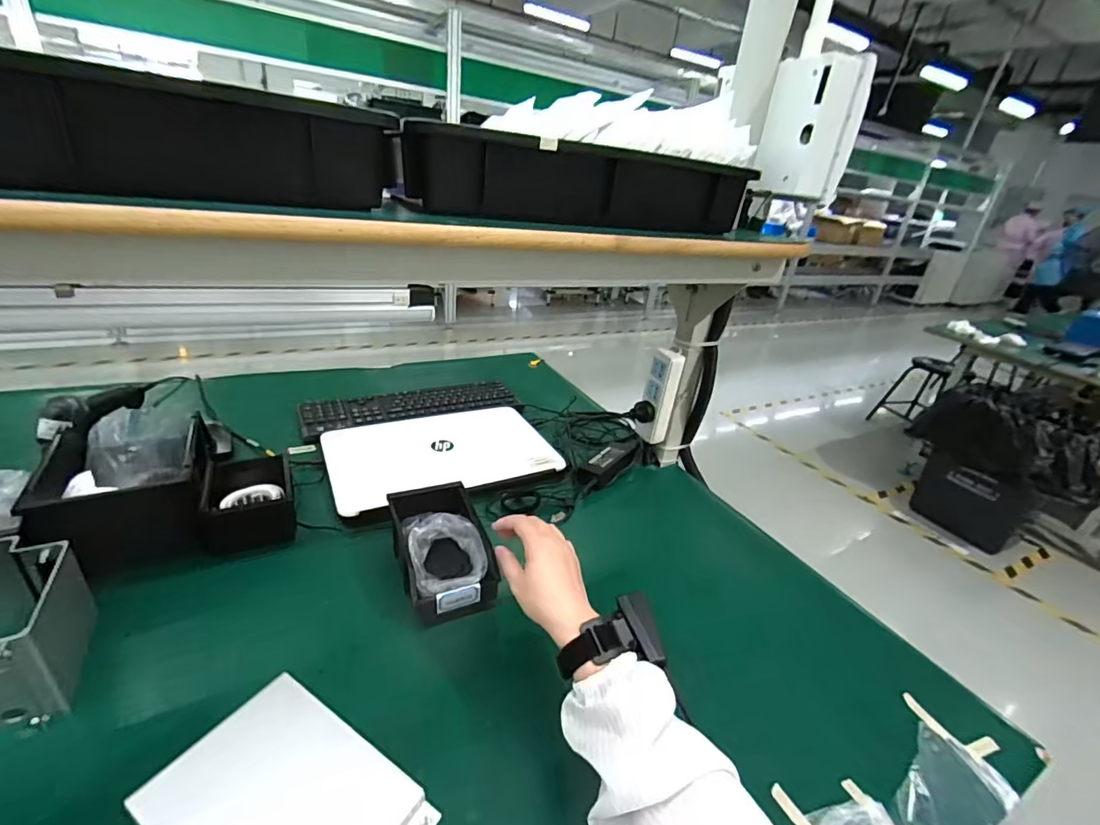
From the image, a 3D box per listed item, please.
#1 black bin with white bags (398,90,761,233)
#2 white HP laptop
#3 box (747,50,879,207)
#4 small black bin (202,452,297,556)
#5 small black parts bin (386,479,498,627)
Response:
[{"bbox_3d":[0.010,-0.293,0.562,0.467,0.127,0.155,-6,30,-25],"label":"black bin with white bags"},{"bbox_3d":[-0.191,0.073,0.864,0.369,0.025,0.263,-9,31,-29],"label":"white HP laptop"},{"bbox_3d":[0.354,-0.384,0.661,0.078,0.160,0.094,-9,31,-29],"label":"box"},{"bbox_3d":[-0.414,0.121,0.671,0.108,0.062,0.115,-7,30,-26],"label":"small black bin"},{"bbox_3d":[-0.141,0.172,0.623,0.105,0.066,0.176,-6,30,-24],"label":"small black parts bin"}]

